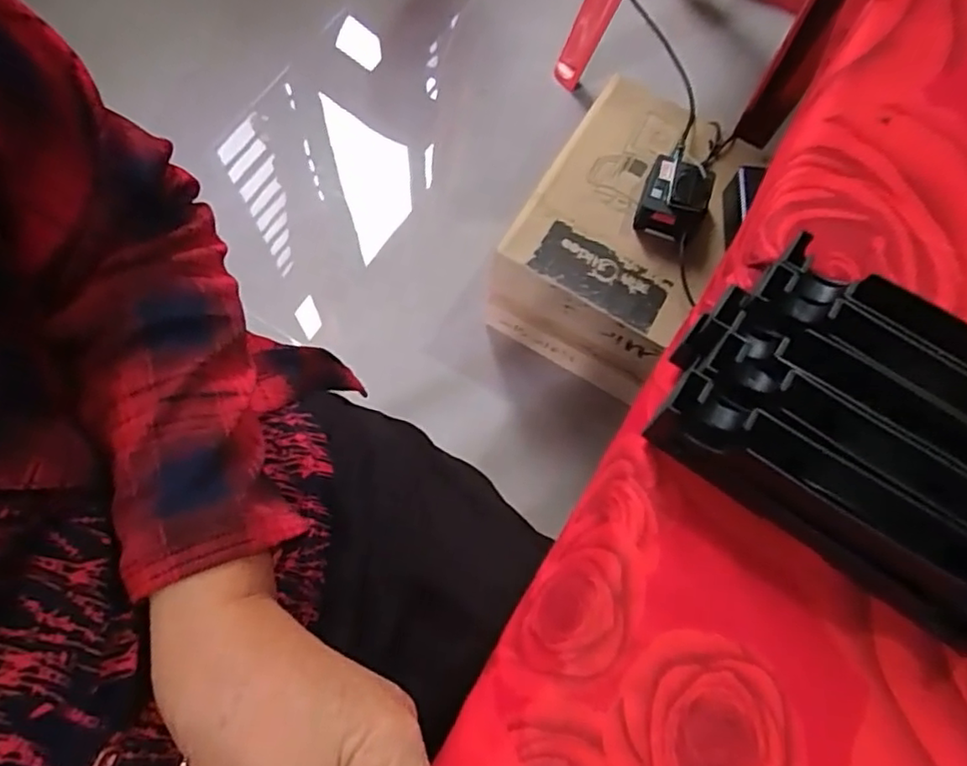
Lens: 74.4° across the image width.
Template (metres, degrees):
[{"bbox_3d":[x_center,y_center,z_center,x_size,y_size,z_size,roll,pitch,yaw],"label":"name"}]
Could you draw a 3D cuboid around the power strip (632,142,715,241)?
[{"bbox_3d":[0.237,-0.233,0.783,0.077,0.041,0.104,23,72,4],"label":"power strip"}]

